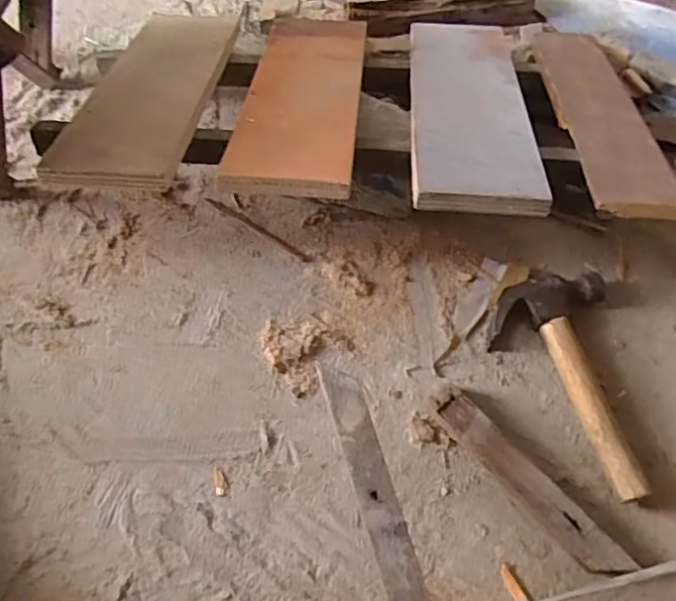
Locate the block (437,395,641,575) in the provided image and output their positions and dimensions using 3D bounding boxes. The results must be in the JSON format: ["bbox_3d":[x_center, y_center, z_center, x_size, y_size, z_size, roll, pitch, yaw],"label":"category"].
[{"bbox_3d":[0.161,0.157,0.513,0.033,0.025,0.186,-38,68,-16],"label":"block"}]

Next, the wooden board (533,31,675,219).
[{"bbox_3d":[0.262,-0.202,0.615,0.081,0.019,0.351,1,47,3],"label":"wooden board"}]

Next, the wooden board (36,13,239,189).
[{"bbox_3d":[-0.186,-0.223,0.618,0.114,0.016,0.336,2,47,3],"label":"wooden board"}]

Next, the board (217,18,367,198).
[{"bbox_3d":[-0.032,-0.217,0.618,0.110,0.022,0.338,4,46,4],"label":"board"}]

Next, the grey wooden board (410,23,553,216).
[{"bbox_3d":[0.133,-0.208,0.612,0.115,0.022,0.352,4,47,4],"label":"grey wooden board"}]

